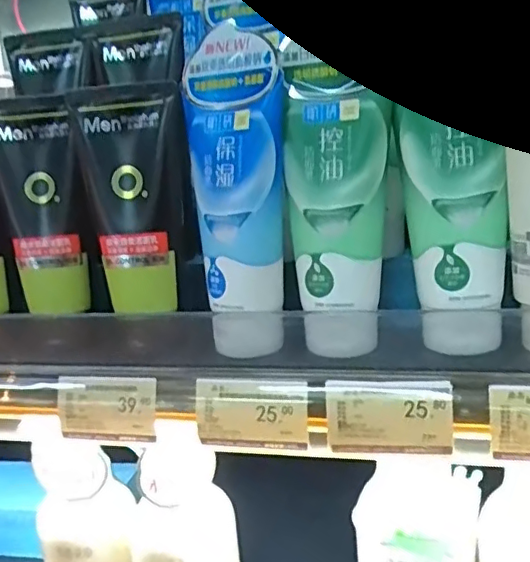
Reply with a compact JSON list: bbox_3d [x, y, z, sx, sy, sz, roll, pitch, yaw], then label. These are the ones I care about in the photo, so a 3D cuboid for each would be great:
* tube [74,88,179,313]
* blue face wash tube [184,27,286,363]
[{"bbox_3d":[-0.077,-0.047,0.351,0.054,0.130,0.030,-8,12,-15],"label":"tube"},{"bbox_3d":[-0.013,-0.046,0.340,0.054,0.184,0.032,-2,12,13],"label":"blue face wash tube"}]

